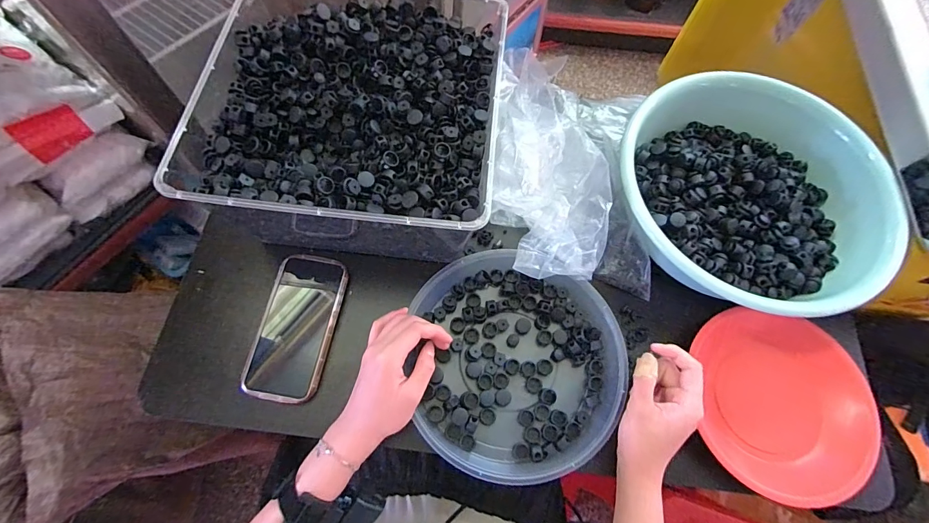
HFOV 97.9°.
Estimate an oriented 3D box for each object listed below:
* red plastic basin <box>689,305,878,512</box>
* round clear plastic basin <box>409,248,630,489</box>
[{"bbox_3d":[0.336,0.152,0.437,0.170,0.030,0.188,8,69,1],"label":"red plastic basin"},{"bbox_3d":[0.059,0.105,0.442,0.211,0.044,0.235,-2,69,-3],"label":"round clear plastic basin"}]

